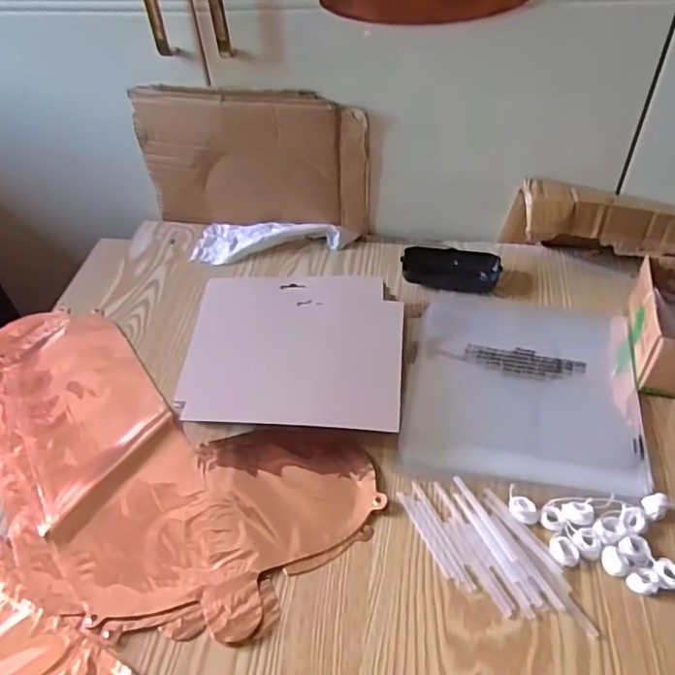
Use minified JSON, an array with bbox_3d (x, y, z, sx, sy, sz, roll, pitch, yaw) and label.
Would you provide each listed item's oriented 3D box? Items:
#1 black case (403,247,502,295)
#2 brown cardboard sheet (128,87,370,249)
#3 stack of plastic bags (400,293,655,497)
[{"bbox_3d":[0.133,-0.082,0.667,0.109,0.025,0.050,3,46,8],"label":"black case"},{"bbox_3d":[-0.100,-0.205,0.680,0.271,0.176,0.016,6,47,10],"label":"brown cardboard sheet"},{"bbox_3d":[0.174,0.035,0.549,0.211,0.011,0.221,6,47,10],"label":"stack of plastic bags"}]

